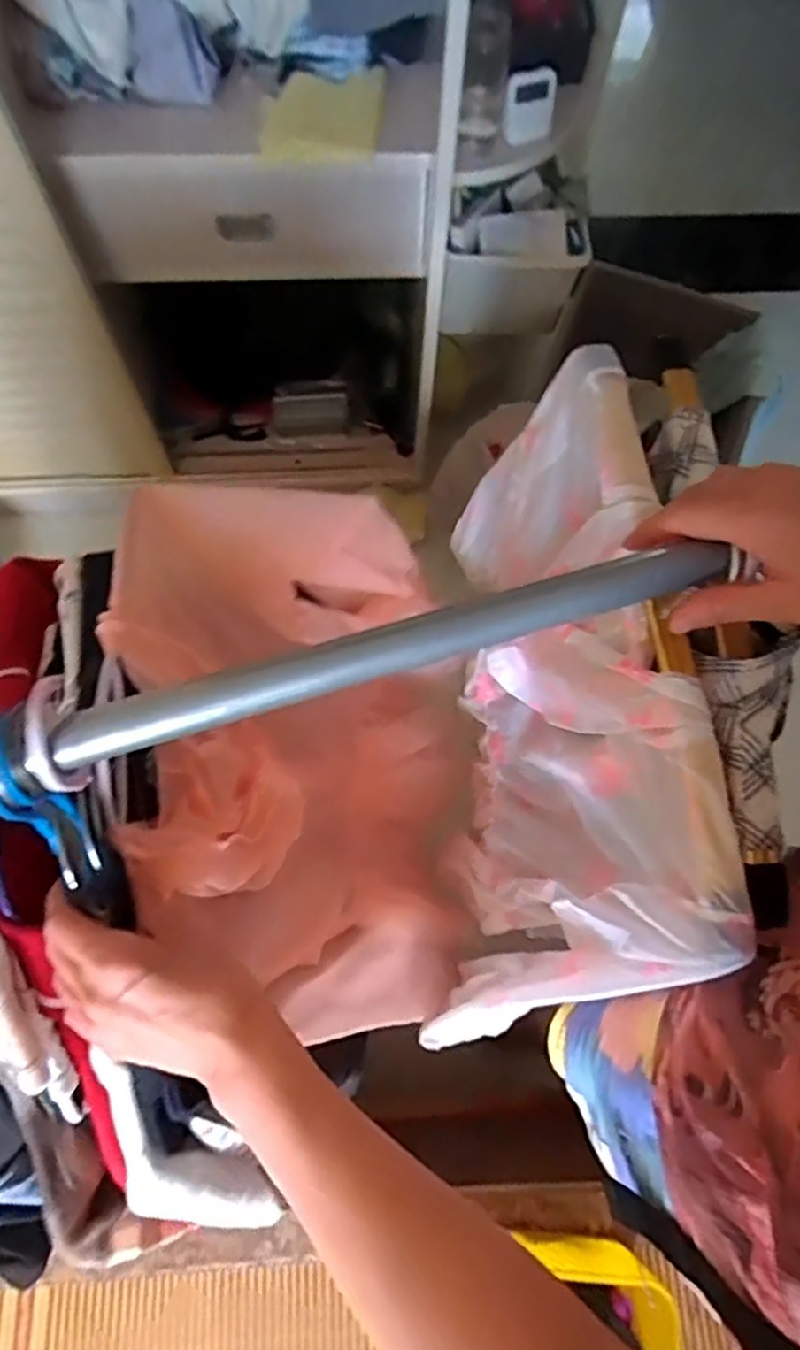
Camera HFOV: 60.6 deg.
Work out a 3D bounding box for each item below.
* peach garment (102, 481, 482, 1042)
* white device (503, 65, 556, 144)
[{"bbox_3d":[-0.064,0.083,0.659,0.098,0.558,0.464,-5,75,24],"label":"peach garment"},{"bbox_3d":[0.191,-0.841,1.008,0.074,0.087,0.032,-1,72,-2],"label":"white device"}]

